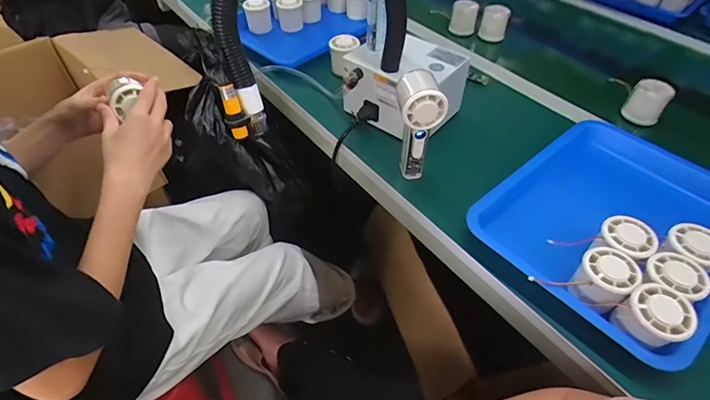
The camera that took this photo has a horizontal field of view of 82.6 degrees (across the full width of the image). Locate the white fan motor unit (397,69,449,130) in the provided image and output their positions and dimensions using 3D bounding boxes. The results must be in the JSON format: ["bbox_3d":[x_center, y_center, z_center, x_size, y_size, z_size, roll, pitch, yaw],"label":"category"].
[{"bbox_3d":[0.087,-0.135,0.529,0.055,0.055,0.068,0,48,-1],"label":"white fan motor unit"}]

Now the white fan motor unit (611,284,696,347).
[{"bbox_3d":[0.306,0.120,0.412,0.053,0.043,0.055,0,48,-1],"label":"white fan motor unit"}]

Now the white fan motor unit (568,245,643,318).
[{"bbox_3d":[0.275,0.086,0.448,0.056,0.043,0.053,-35,57,-28],"label":"white fan motor unit"}]

